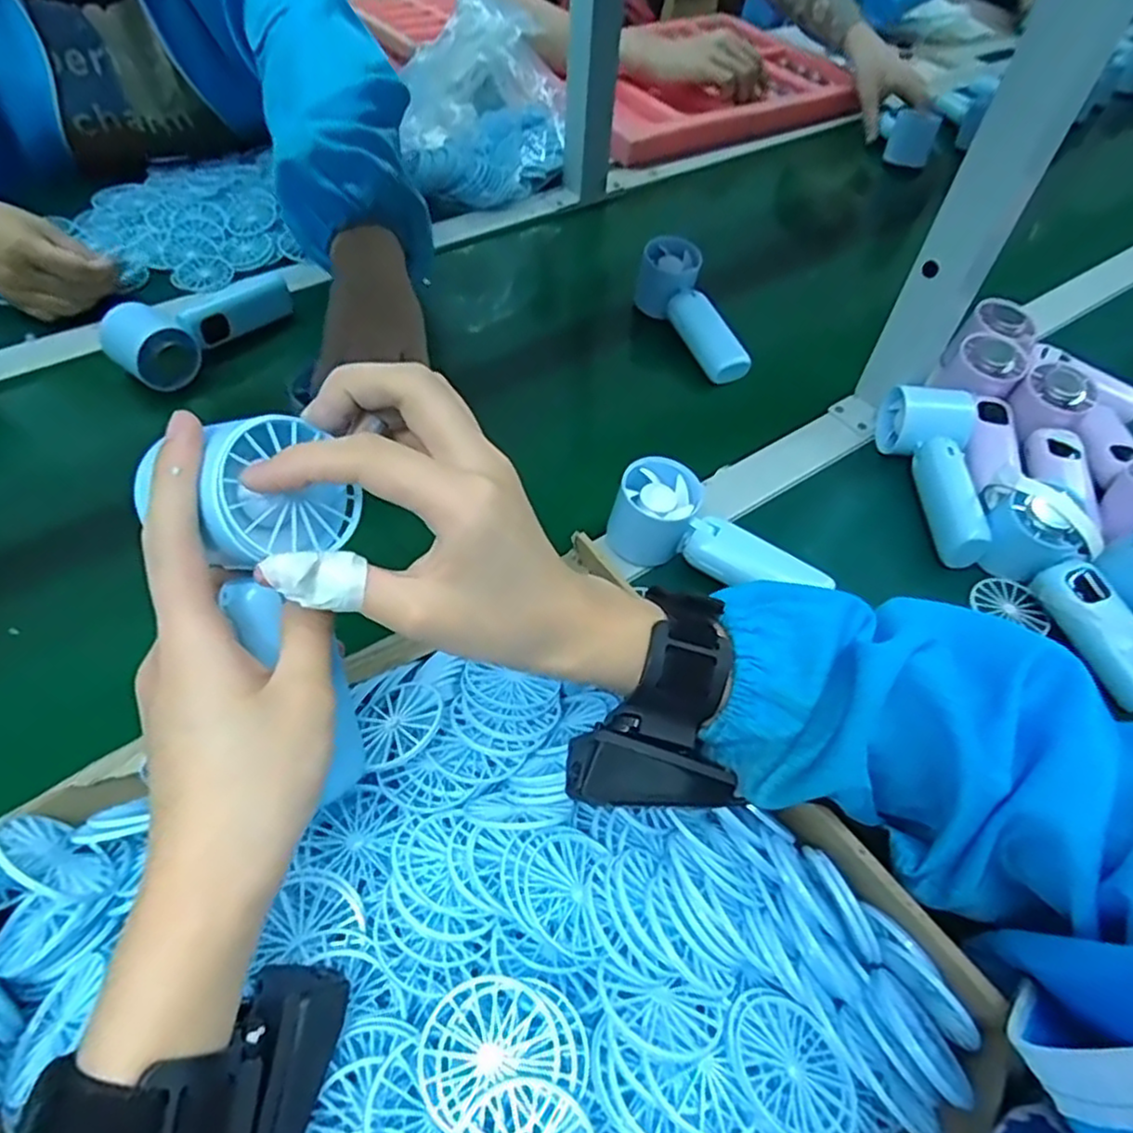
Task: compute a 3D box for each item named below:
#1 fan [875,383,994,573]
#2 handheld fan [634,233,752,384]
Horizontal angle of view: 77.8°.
[{"bbox_3d":[0.274,-0.075,0.527,0.060,0.048,0.147,12,55,7],"label":"fan"},{"bbox_3d":[0.114,-0.232,0.649,0.051,0.047,0.157,-20,70,-15],"label":"handheld fan"}]

